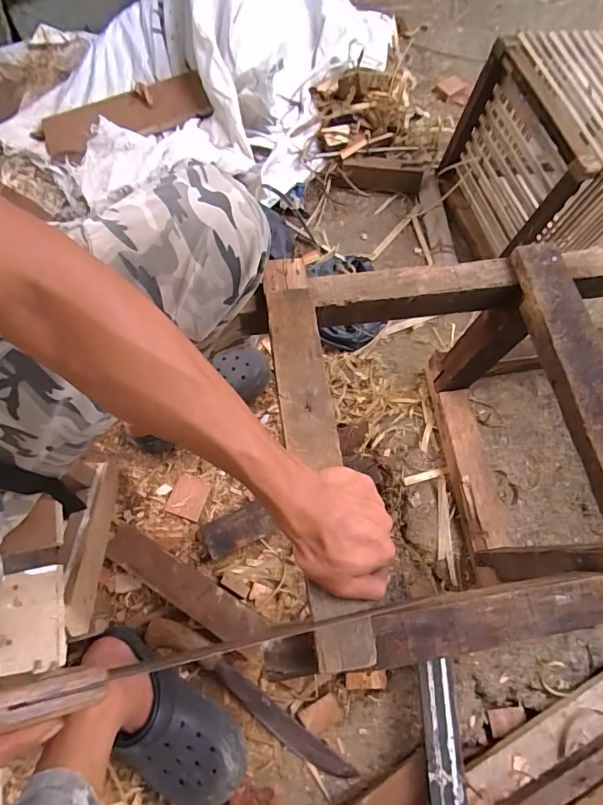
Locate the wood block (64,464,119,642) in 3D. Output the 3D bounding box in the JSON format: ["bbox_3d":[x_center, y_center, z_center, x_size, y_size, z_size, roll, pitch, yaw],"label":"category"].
[{"bbox_3d":[-0.288,0.180,0.628,0.019,0.053,0.302,-12,32,-6],"label":"wood block"}]

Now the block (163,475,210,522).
[{"bbox_3d":[-0.194,0.163,0.761,0.058,0.005,0.067,17,69,5],"label":"block"}]

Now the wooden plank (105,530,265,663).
[{"bbox_3d":[-0.175,0.290,0.685,0.281,0.046,0.058,31,71,10],"label":"wooden plank"}]

